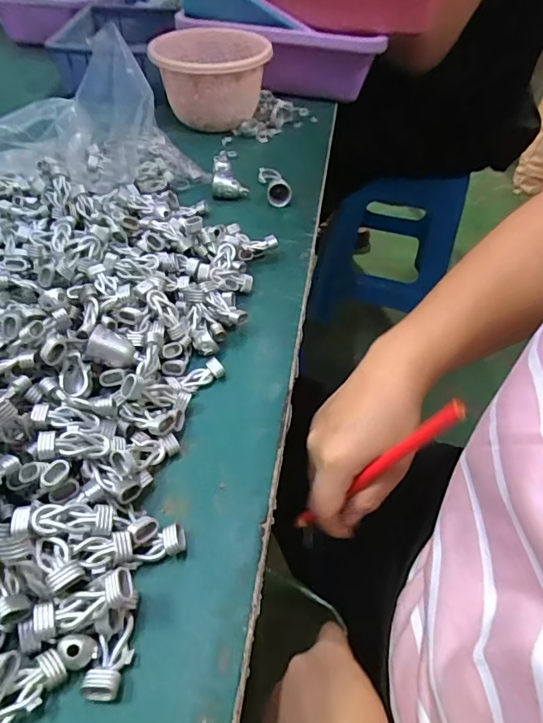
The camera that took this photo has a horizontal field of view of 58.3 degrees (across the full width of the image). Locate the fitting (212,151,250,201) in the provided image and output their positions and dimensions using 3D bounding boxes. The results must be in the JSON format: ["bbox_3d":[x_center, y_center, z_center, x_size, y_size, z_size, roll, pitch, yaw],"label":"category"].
[{"bbox_3d":[-0.045,-0.197,0.519,0.038,0.033,0.039,-3,46,-4],"label":"fitting"}]

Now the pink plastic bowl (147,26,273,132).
[{"bbox_3d":[-0.074,-0.360,0.625,0.139,0.082,0.143,-2,46,-4],"label":"pink plastic bowl"}]

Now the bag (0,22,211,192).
[{"bbox_3d":[-0.183,-0.238,0.495,0.200,0.113,0.135,15,47,12],"label":"bag"}]

